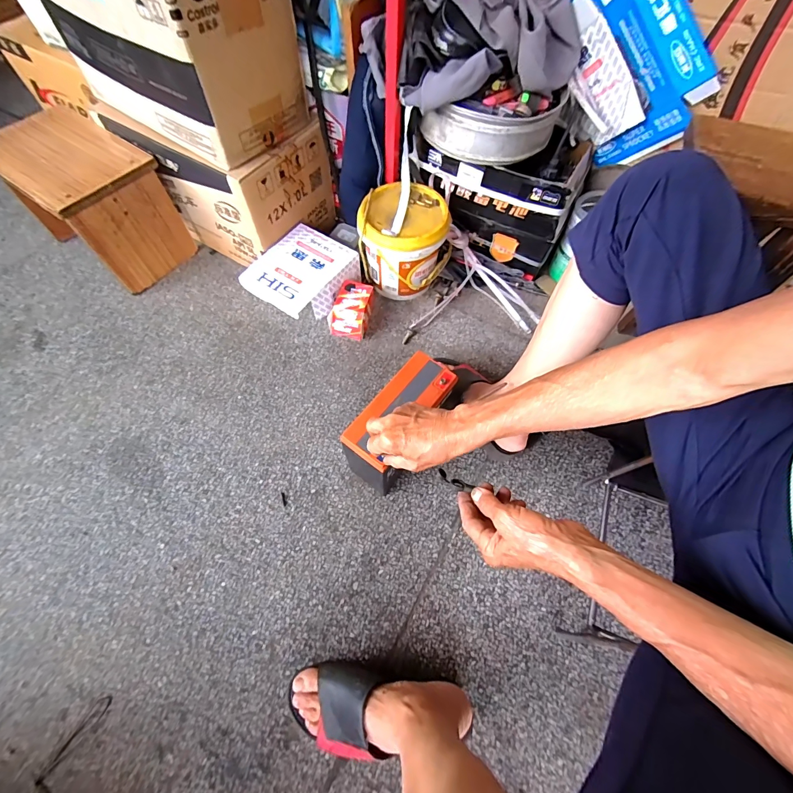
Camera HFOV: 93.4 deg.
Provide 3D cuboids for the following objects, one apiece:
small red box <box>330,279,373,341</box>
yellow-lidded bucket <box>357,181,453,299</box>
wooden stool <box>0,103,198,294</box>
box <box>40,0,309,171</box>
[{"bbox_3d":[-0.091,-0.179,0.775,0.075,0.064,0.108,10,64,3],"label":"small red box"},{"bbox_3d":[0.020,-0.315,0.787,0.184,0.169,0.167,5,63,0],"label":"yellow-lidded bucket"},{"bbox_3d":[-0.622,-0.403,0.783,0.279,0.220,0.196,33,67,14],"label":"wooden stool"},{"bbox_3d":[-0.361,-0.617,0.612,0.372,0.237,0.241,34,66,14],"label":"box"}]

